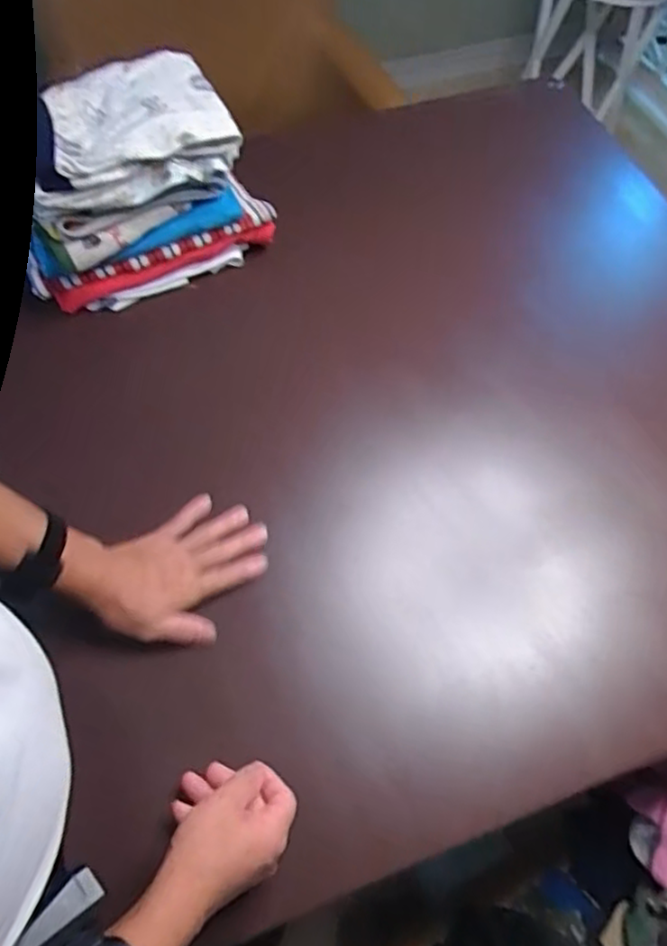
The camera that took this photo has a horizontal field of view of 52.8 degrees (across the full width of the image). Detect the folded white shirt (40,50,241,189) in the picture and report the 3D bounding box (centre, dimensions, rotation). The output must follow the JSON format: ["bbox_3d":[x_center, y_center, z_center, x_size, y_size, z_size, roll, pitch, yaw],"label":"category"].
[{"bbox_3d":[-0.227,-0.407,0.760,0.196,0.035,0.162,-23,66,-13],"label":"folded white shirt"}]

